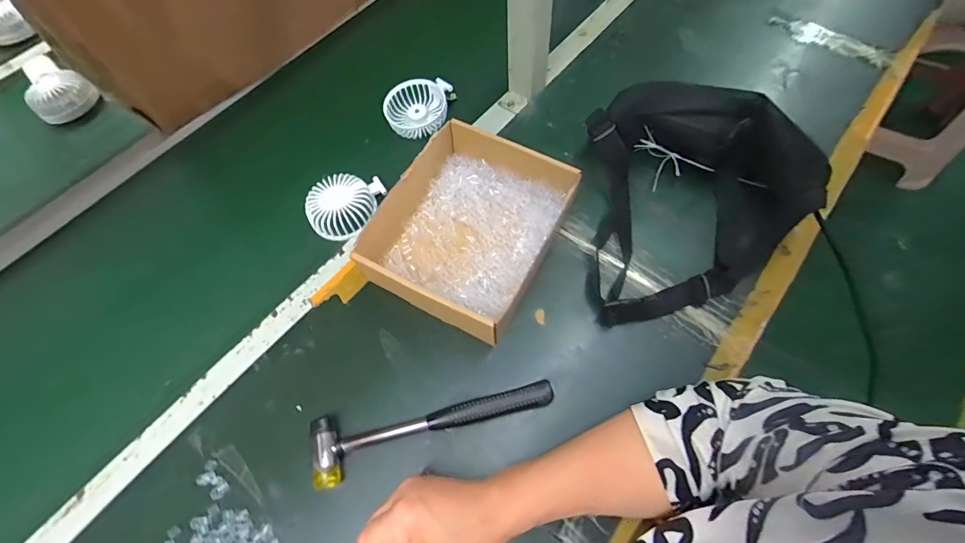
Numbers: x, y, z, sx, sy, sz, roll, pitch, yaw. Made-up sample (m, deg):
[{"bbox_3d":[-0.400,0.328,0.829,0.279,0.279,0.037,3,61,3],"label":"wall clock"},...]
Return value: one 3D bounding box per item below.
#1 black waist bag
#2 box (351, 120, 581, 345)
[{"bbox_3d":[0.241,-0.087,0.476,0.221,0.104,0.261,-1,64,4],"label":"black waist bag"},{"bbox_3d":[-0.014,-0.048,0.489,0.178,0.070,0.209,27,68,14],"label":"box"}]

